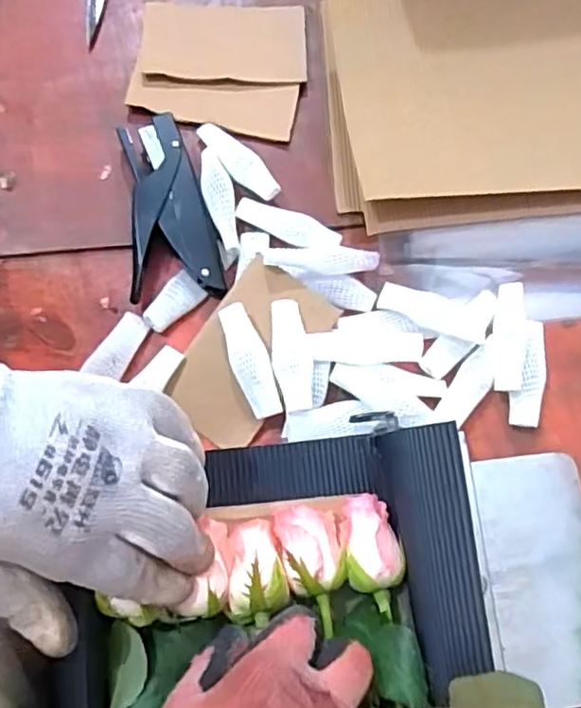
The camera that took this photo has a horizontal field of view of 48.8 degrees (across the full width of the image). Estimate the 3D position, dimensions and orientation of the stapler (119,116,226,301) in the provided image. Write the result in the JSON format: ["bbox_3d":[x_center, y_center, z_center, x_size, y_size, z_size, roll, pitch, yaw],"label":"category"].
[{"bbox_3d":[-0.097,-0.116,0.500,0.066,0.028,0.146,-8,78,-7],"label":"stapler"}]

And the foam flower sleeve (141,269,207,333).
[{"bbox_3d":[-0.092,-0.040,0.496,0.050,0.010,0.026,-43,84,-13],"label":"foam flower sleeve"}]

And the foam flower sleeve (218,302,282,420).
[{"bbox_3d":[-0.030,0.005,0.468,0.027,0.013,0.083,-17,79,-9],"label":"foam flower sleeve"}]

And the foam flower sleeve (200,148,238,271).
[{"bbox_3d":[-0.055,-0.115,0.504,0.023,0.017,0.090,-12,98,-4],"label":"foam flower sleeve"}]

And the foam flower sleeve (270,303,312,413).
[{"bbox_3d":[0.001,0.001,0.476,0.028,0.009,0.083,-7,77,-7],"label":"foam flower sleeve"}]

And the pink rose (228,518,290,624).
[{"bbox_3d":[-0.016,0.108,0.320,0.028,0.027,0.047,0,77,-5],"label":"pink rose"}]

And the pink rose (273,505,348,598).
[{"bbox_3d":[0.011,0.100,0.328,0.032,0.031,0.042,-11,78,-7],"label":"pink rose"}]

